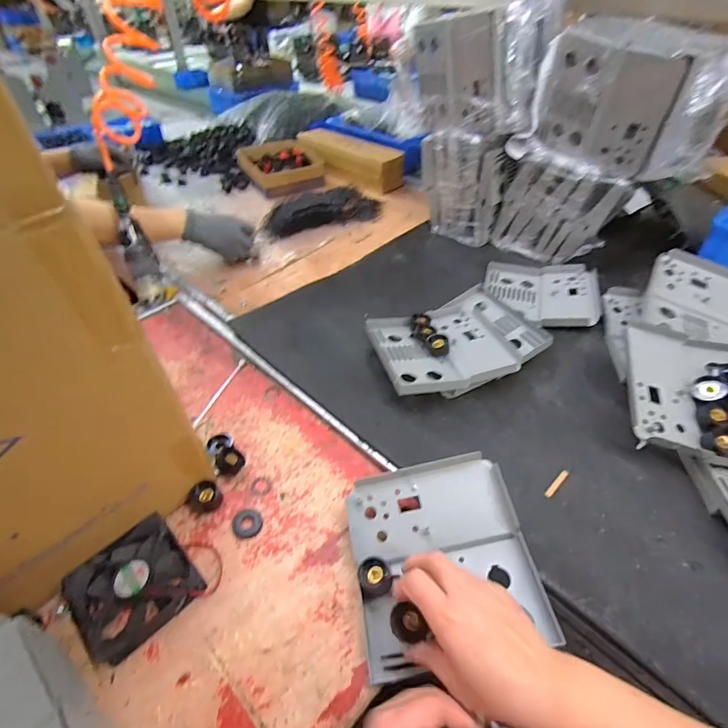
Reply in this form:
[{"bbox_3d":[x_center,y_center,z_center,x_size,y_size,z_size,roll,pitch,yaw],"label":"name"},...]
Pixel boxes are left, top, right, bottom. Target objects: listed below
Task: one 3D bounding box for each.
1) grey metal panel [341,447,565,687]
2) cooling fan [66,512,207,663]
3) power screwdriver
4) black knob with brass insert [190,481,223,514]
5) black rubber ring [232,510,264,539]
[{"bbox_3d":[0.070,0.175,0.393,0.154,0.042,0.168,-8,44,-3],"label":"grey metal panel"},{"bbox_3d":[-0.215,0.204,0.389,0.099,0.027,0.089,-33,52,-28],"label":"cooling fan"},{"bbox_3d":[-0.382,-0.205,0.703,0.045,0.214,0.055,-17,9,-12],"label":"power screwdriver"},{"bbox_3d":[-0.169,0.142,0.449,0.024,0.020,0.030,32,54,30],"label":"black knob with brass insert"},{"bbox_3d":[-0.121,0.165,0.438,0.030,0.004,0.031,-1,44,1],"label":"black rubber ring"}]

